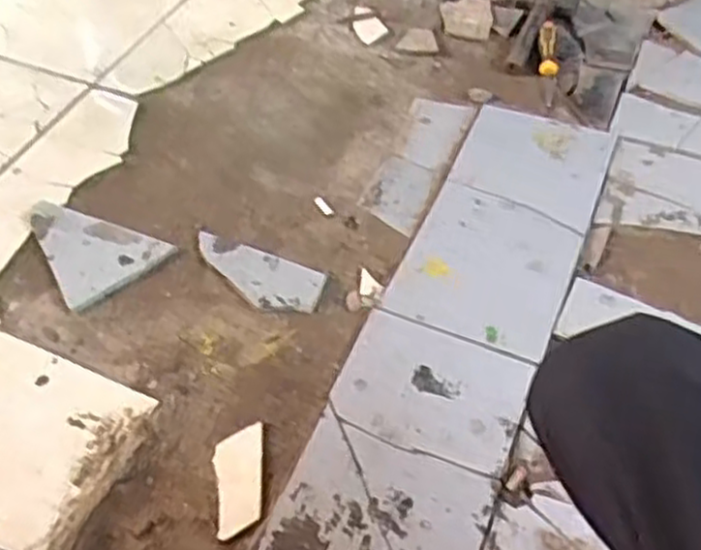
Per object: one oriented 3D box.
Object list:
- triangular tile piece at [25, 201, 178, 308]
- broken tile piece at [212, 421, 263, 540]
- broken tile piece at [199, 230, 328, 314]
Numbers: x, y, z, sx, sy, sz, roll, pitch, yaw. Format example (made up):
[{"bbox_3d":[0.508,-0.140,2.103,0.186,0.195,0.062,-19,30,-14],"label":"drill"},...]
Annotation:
[{"bbox_3d":[-0.322,-0.046,0.939,0.132,0.013,0.177,-34,58,-22],"label":"triangular tile piece"},{"bbox_3d":[-0.109,0.197,0.731,0.048,0.007,0.108,-3,52,0],"label":"broken tile piece"},{"bbox_3d":[-0.117,-0.003,0.899,0.173,0.017,0.076,17,54,15],"label":"broken tile piece"}]

